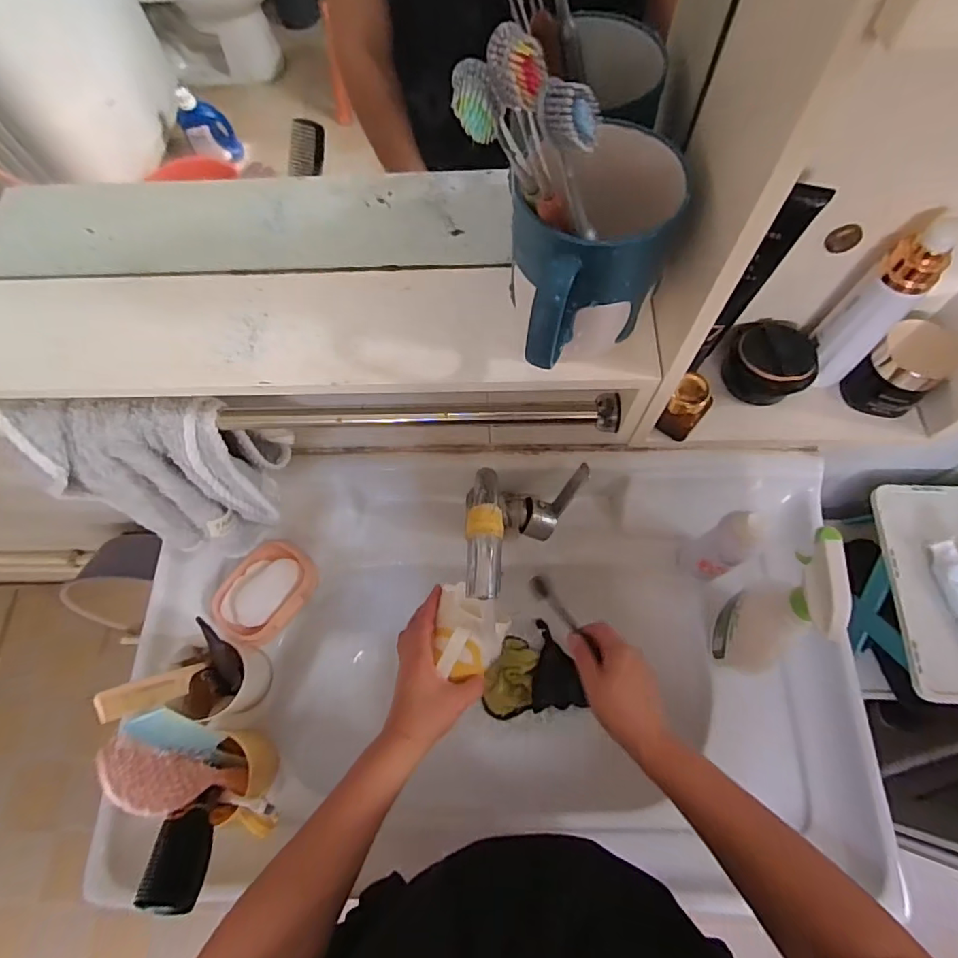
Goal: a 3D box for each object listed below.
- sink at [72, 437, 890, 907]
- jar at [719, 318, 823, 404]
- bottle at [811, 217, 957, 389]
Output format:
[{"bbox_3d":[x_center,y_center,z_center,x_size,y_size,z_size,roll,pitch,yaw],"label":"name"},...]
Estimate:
[{"bbox_3d":[0.025,0.210,0.673,0.775,0.201,0.446,1,69,3],"label":"sink"},{"bbox_3d":[0.224,-0.092,0.407,0.064,0.039,0.068,-1,68,2],"label":"jar"},{"bbox_3d":[0.270,-0.112,0.369,0.039,0.134,0.036,-37,72,-11],"label":"bottle"}]

